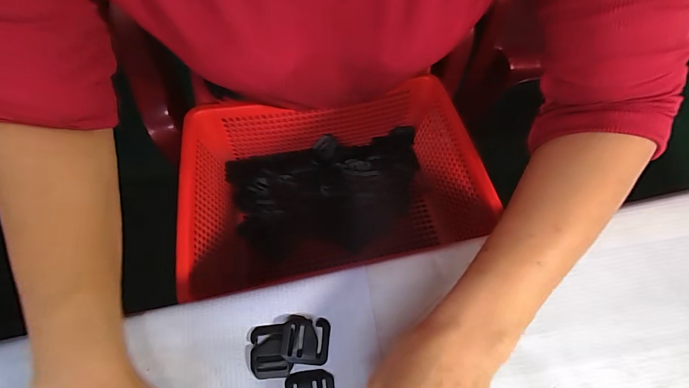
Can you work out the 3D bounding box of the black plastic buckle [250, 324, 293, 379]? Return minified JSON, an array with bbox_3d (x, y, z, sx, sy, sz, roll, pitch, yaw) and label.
[{"bbox_3d":[-0.054,0.114,0.269,0.029,0.006,0.036,-4,71,-3],"label":"black plastic buckle"}]

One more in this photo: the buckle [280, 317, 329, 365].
[{"bbox_3d":[-0.028,0.107,0.271,0.033,0.008,0.032,4,71,0],"label":"buckle"}]

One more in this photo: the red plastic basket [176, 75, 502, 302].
[{"bbox_3d":[-0.018,-0.014,0.423,0.299,0.111,0.239,-11,73,-2],"label":"red plastic basket"}]

